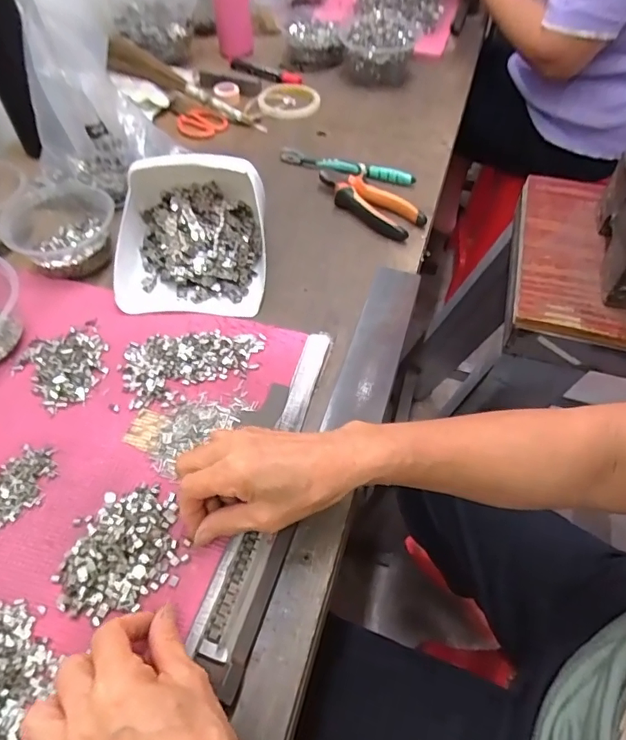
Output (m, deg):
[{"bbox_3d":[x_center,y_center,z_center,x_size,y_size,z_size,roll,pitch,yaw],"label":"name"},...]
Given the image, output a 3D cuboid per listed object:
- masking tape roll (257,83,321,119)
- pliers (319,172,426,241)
[{"bbox_3d":[-0.039,-0.421,0.783,0.098,0.014,0.107,0,52,0],"label":"masking tape roll"},{"bbox_3d":[0.068,-0.209,0.618,0.055,0.025,0.147,-37,62,-25],"label":"pliers"}]

